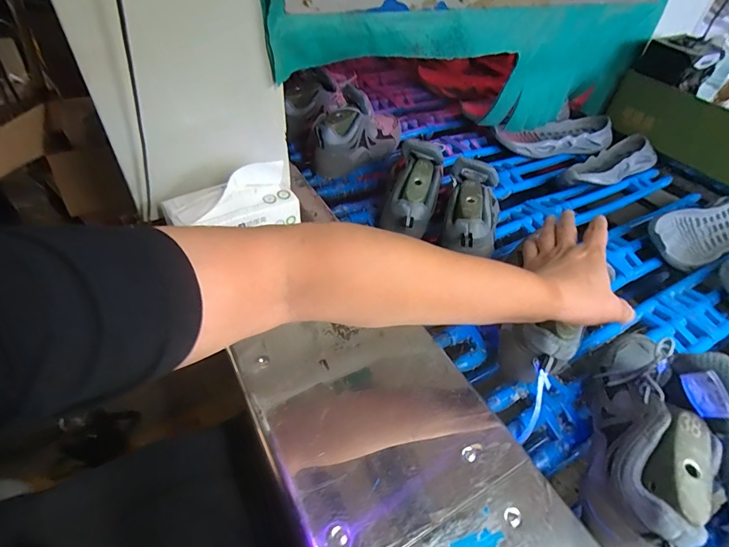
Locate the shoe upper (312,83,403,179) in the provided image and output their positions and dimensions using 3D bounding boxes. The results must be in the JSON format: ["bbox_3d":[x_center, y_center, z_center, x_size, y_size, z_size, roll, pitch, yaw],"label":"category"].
[{"bbox_3d":[-0.008,-0.291,0.792,0.101,0.123,0.249,32,51,19],"label":"shoe upper"}]

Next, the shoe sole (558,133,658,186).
[{"bbox_3d":[0.528,-0.238,0.859,0.270,0.055,0.104,-24,56,-27],"label":"shoe sole"}]

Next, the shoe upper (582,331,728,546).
[{"bbox_3d":[0.290,0.135,0.388,0.083,0.122,0.254,28,50,16],"label":"shoe upper"}]

